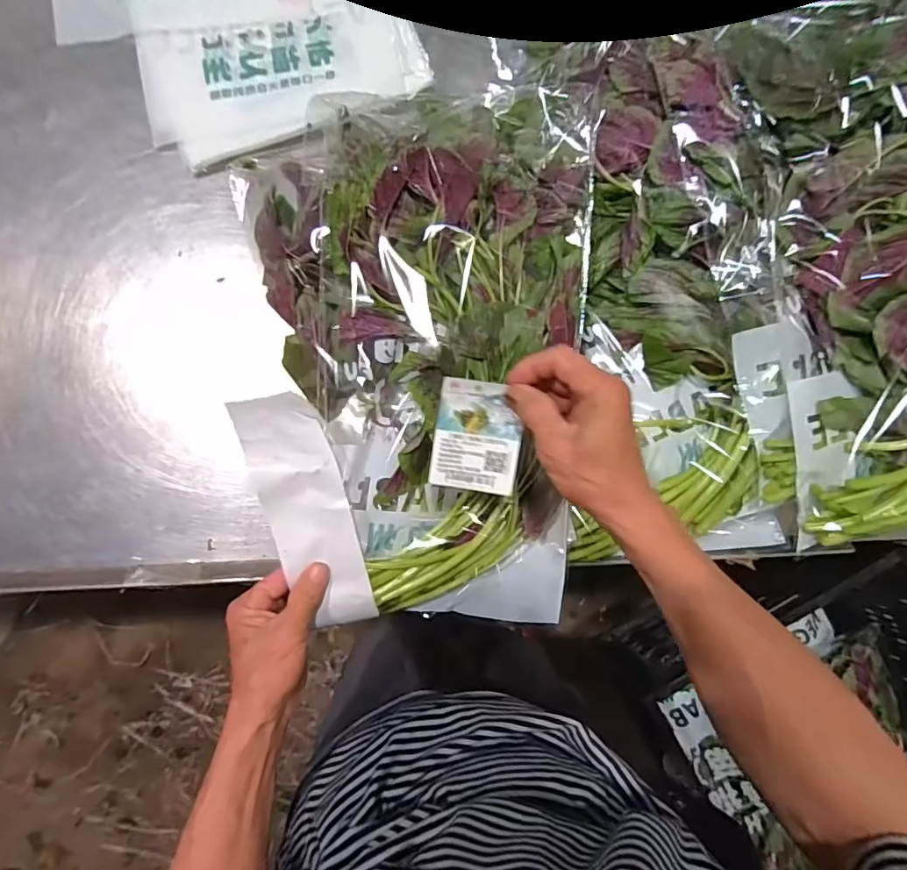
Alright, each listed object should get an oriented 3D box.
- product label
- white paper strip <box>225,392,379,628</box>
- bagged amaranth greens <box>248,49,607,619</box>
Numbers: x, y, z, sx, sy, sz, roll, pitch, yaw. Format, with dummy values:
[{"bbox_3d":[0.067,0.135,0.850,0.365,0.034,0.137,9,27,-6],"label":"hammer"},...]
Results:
[{"bbox_3d":[0.018,0.002,0.360,0.061,0.005,0.078,7,103,-2],"label":"product label"},{"bbox_3d":[-0.116,0.055,0.409,0.068,0.065,0.200,-23,88,-2],"label":"white paper strip"},{"bbox_3d":[-0.035,-0.087,0.446,0.293,0.099,0.480,2,86,-1],"label":"bagged amaranth greens"}]

